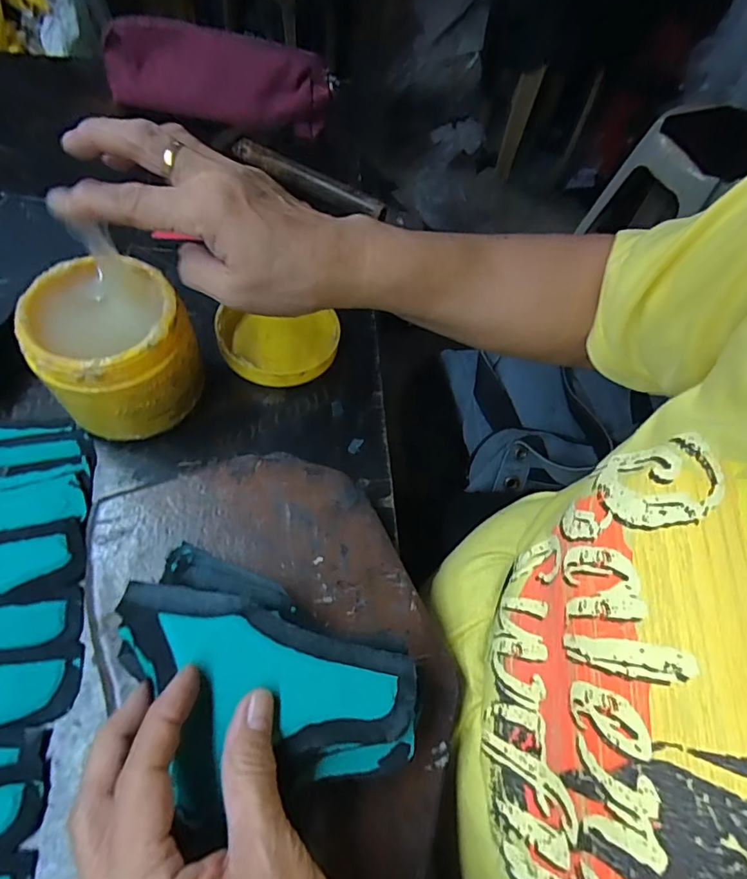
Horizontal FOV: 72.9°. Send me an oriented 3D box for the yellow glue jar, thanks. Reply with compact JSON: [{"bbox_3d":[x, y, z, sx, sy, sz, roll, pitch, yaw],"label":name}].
[{"bbox_3d":[-0.166,-0.058,0.328,0.089,0.074,0.085,2,61,-3],"label":"yellow glue jar"}]

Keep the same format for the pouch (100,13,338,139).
[{"bbox_3d":[-0.167,-0.374,0.524,0.236,0.071,0.044,8,61,0],"label":"pouch"}]

